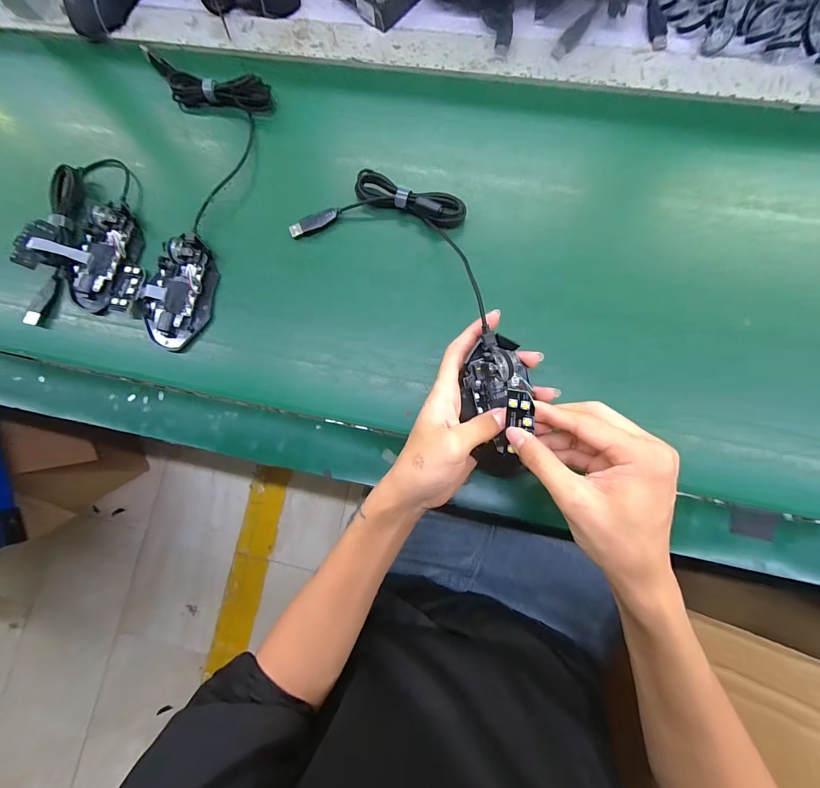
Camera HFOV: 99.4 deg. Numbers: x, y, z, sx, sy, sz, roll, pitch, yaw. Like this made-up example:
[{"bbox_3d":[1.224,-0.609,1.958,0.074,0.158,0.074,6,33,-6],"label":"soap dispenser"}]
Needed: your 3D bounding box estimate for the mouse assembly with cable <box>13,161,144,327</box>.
[{"bbox_3d":[-0.339,-0.167,0.361,0.100,0.039,0.185,5,82,4],"label":"mouse assembly with cable"}]

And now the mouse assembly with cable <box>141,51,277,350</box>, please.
[{"bbox_3d":[-0.237,-0.207,0.366,0.129,0.024,0.316,6,82,5],"label":"mouse assembly with cable"}]

